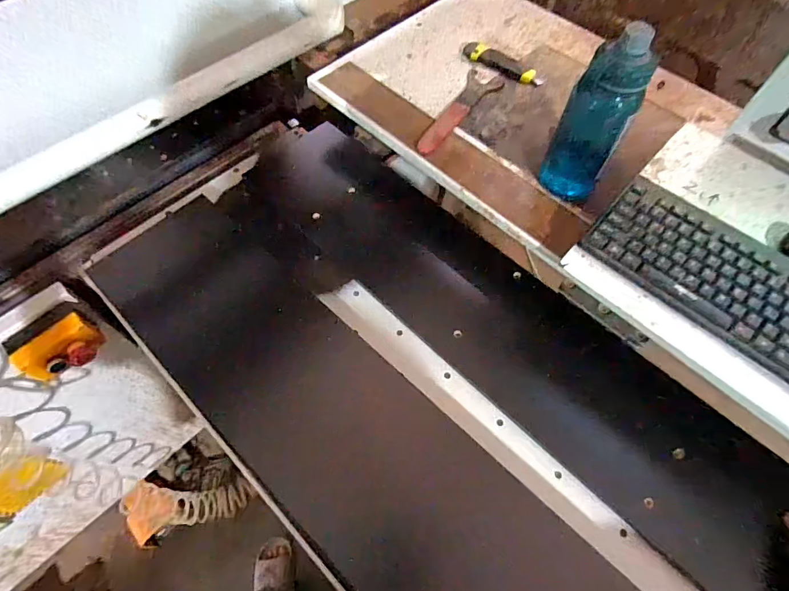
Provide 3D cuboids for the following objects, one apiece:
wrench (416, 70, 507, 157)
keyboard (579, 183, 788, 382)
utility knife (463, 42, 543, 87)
[{"bbox_3d":[0.109,-0.319,0.753,0.057,0.012,0.238,30,64,14],"label":"wrench"},{"bbox_3d":[0.446,0.017,0.518,0.434,0.039,0.132,41,67,18],"label":"keyboard"},{"bbox_3d":[0.200,-0.429,0.810,0.154,0.024,0.032,32,65,15],"label":"utility knife"}]

